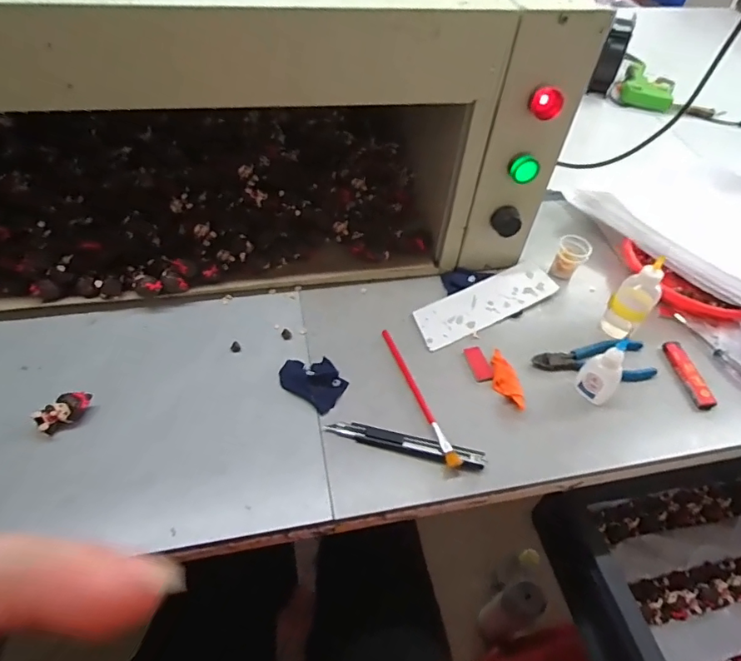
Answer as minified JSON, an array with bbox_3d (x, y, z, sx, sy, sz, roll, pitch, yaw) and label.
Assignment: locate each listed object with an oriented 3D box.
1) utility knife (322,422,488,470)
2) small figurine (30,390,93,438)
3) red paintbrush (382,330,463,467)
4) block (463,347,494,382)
[{"bbox_3d":[0.031,0.100,0.435,0.141,0.008,0.017,12,50,6],"label":"utility knife"},{"bbox_3d":[-0.262,0.069,0.417,0.044,0.021,0.013,-34,60,-28],"label":"small figurine"},{"bbox_3d":[0.046,0.057,0.468,0.014,0.010,0.161,-13,52,-15],"label":"red paintbrush"},{"bbox_3d":[0.110,0.034,0.497,0.019,0.004,0.041,-11,52,-13],"label":"block"}]

